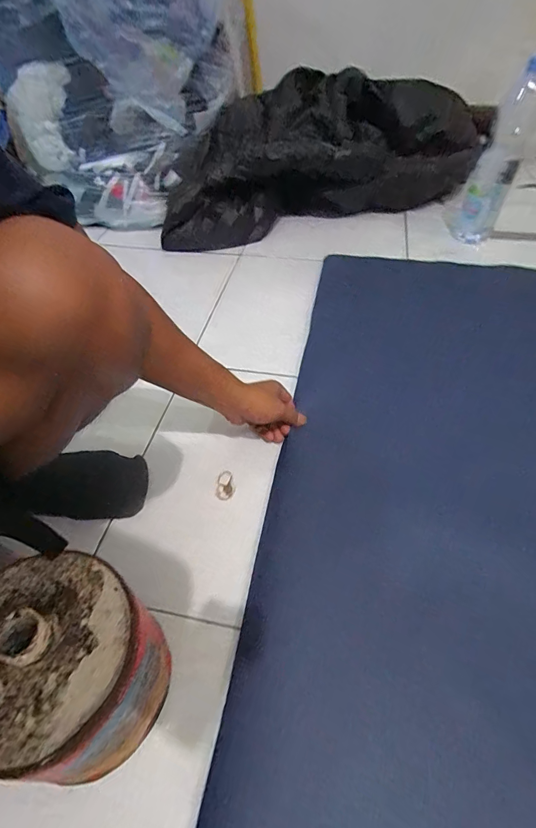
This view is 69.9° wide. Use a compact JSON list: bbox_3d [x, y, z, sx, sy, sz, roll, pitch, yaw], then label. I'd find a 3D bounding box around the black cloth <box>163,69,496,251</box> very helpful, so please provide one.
[{"bbox_3d":[0.144,-0.712,1.063,0.898,0.287,0.307,-14,51,-10],"label":"black cloth"}]

